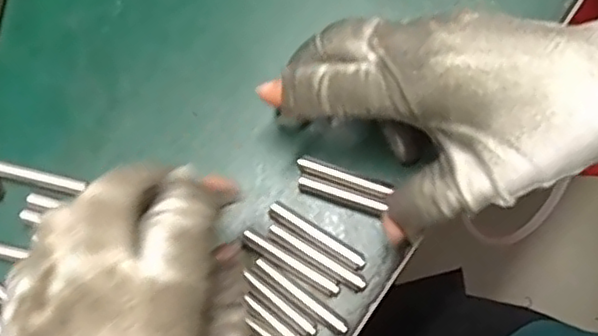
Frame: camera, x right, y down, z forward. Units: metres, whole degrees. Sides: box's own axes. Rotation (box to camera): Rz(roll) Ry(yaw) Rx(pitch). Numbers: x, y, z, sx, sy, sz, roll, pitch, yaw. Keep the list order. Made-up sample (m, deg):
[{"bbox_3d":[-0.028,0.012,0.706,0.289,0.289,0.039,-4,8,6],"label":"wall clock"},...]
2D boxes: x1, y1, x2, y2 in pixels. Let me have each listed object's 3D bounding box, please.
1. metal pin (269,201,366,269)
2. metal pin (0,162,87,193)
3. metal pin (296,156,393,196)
[{"bbox_3d":[0.008,0.030,0.284,0.048,0.004,0.008,32,77,11],"label":"metal pin"},{"bbox_3d":[-0.123,0.005,0.299,0.044,0.007,0.006,13,74,6],"label":"metal pin"},{"bbox_3d":[0.021,0.004,0.290,0.043,0.007,0.007,20,75,8],"label":"metal pin"}]

